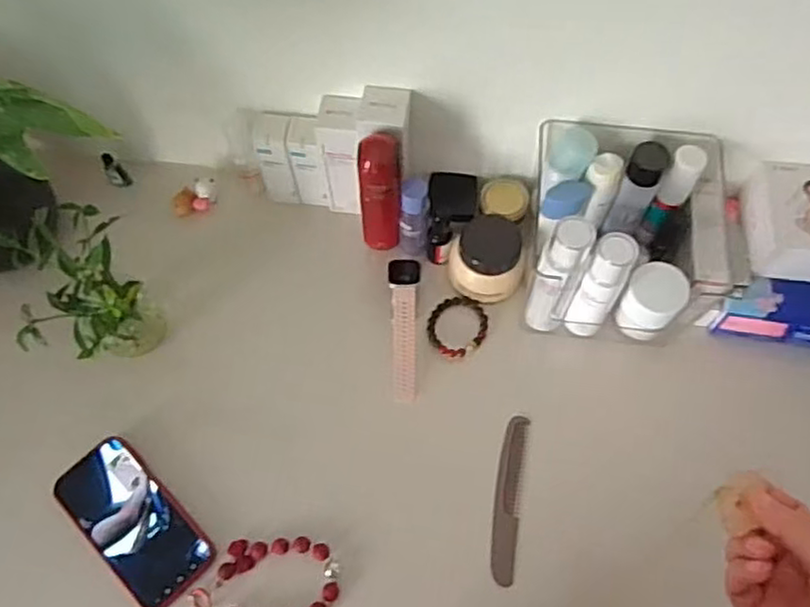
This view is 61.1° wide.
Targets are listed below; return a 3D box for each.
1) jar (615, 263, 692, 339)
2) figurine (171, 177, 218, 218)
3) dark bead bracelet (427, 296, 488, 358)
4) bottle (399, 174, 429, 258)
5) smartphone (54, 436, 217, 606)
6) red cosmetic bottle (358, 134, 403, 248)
[{"bbox_3d":[0.256,-0.002,0.714,0.053,0.067,0.056,0,64,1],"label":"jar"},{"bbox_3d":[-0.248,-0.122,0.811,0.056,0.033,0.027,-35,69,-15],"label":"figurine"},{"bbox_3d":[0.057,0.024,0.742,0.064,0.005,0.070,5,64,3],"label":"dark bead bracelet"},{"bbox_3d":[0.009,-0.090,0.741,0.031,0.112,0.027,-3,64,-1],"label":"bottle"},{"bbox_3d":[-0.257,0.205,0.651,0.164,0.012,0.083,43,69,15],"label":"smartphone"},{"bbox_3d":[-0.024,-0.110,0.721,0.046,0.167,0.038,-4,64,-1],"label":"red cosmetic bottle"}]

